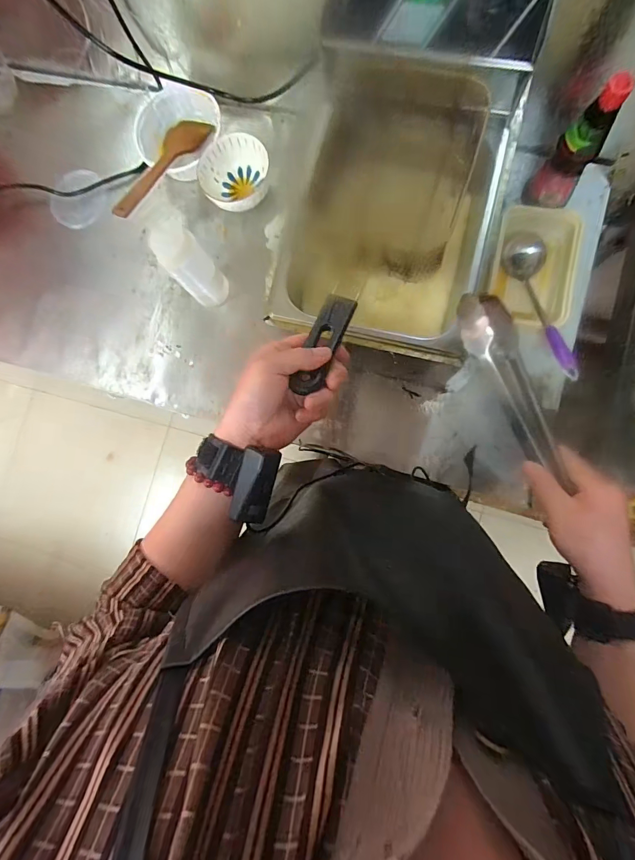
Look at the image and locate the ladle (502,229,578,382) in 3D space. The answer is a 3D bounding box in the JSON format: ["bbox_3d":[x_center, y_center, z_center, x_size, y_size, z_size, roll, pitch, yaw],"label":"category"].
[{"bbox_3d":[0.348,-0.194,0.615,0.060,0.052,0.262,-3,66,5],"label":"ladle"}]

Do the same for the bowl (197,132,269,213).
[{"bbox_3d":[-0.147,-0.458,0.717,0.122,0.068,0.126,-1,84,5],"label":"bowl"}]

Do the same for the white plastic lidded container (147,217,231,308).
[{"bbox_3d":[-0.204,-0.264,0.637,0.064,0.201,0.049,-41,82,0],"label":"white plastic lidded container"}]

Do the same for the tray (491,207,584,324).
[{"bbox_3d":[0.348,-0.262,0.640,0.122,0.062,0.180,13,85,6],"label":"tray"}]

